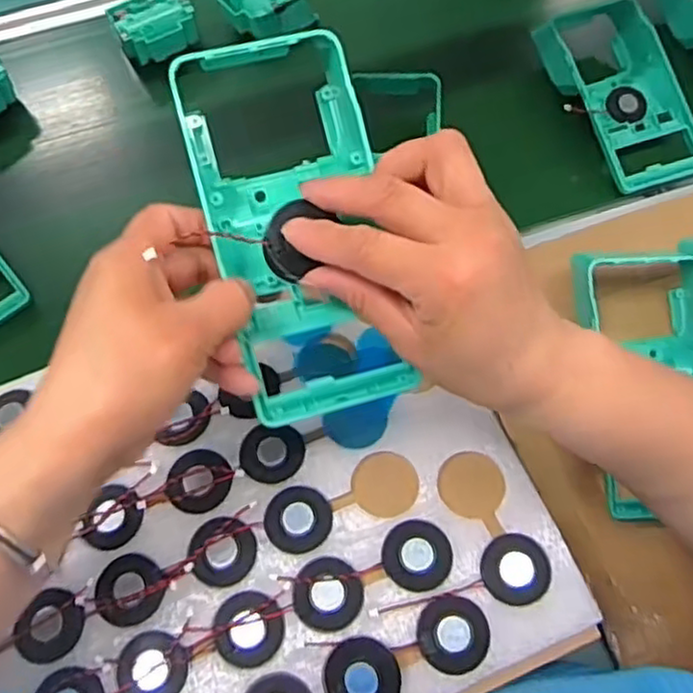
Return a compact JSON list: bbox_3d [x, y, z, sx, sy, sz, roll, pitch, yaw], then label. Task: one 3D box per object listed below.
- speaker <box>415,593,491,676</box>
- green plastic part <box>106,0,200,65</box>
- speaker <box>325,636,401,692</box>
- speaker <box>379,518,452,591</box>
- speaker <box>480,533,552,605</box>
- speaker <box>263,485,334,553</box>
[{"bbox_3d":[0.051,0.136,0.325,0.033,0.004,0.034,-14,64,-3],"label":"speaker"},{"bbox_3d":[-0.190,-0.319,0.674,0.078,0.026,0.076,-26,64,-8],"label":"green plastic part"},{"bbox_3d":[0.008,0.153,0.315,0.033,0.007,0.033,-16,64,-4],"label":"speaker"},{"bbox_3d":[0.035,0.104,0.340,0.034,0.004,0.033,-1,64,3],"label":"speaker"},{"bbox_3d":[0.084,0.110,0.337,0.033,0.004,0.032,-10,64,-1],"label":"speaker"},{"bbox_3d":[-0.025,0.088,0.350,0.034,0.004,0.033,-1,64,3],"label":"speaker"}]

